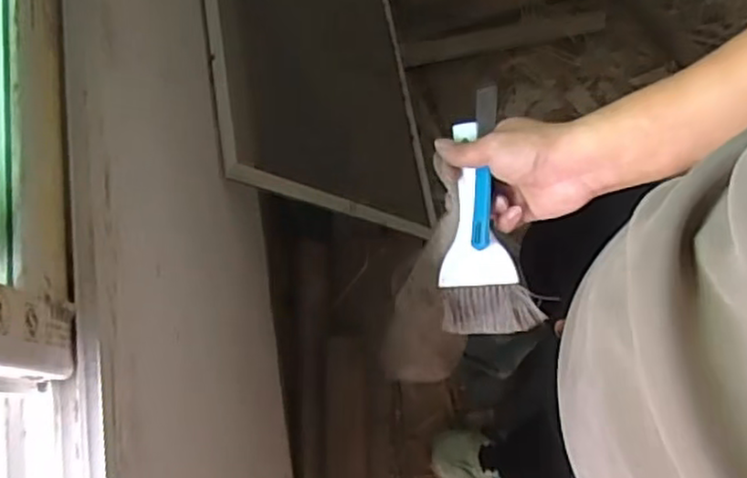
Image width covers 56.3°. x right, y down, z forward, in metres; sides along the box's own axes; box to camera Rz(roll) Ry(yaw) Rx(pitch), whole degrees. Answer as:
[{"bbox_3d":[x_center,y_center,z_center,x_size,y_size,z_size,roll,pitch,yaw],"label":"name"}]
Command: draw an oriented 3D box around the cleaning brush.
[{"bbox_3d":[0.095,-0.022,0.603,0.077,0.033,0.205,-2,89,1],"label":"cleaning brush"}]

